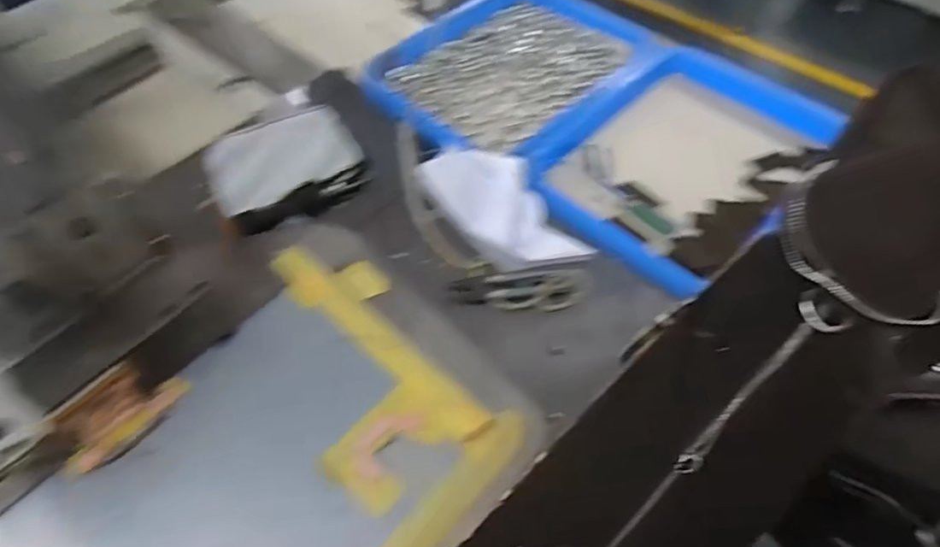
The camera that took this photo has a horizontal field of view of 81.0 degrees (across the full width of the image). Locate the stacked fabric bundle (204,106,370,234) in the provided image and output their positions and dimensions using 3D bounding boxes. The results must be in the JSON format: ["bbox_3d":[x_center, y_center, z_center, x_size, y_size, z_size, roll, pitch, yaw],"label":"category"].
[{"bbox_3d":[-0.172,-0.103,0.517,0.134,0.028,0.117,-31,62,-20],"label":"stacked fabric bundle"}]

